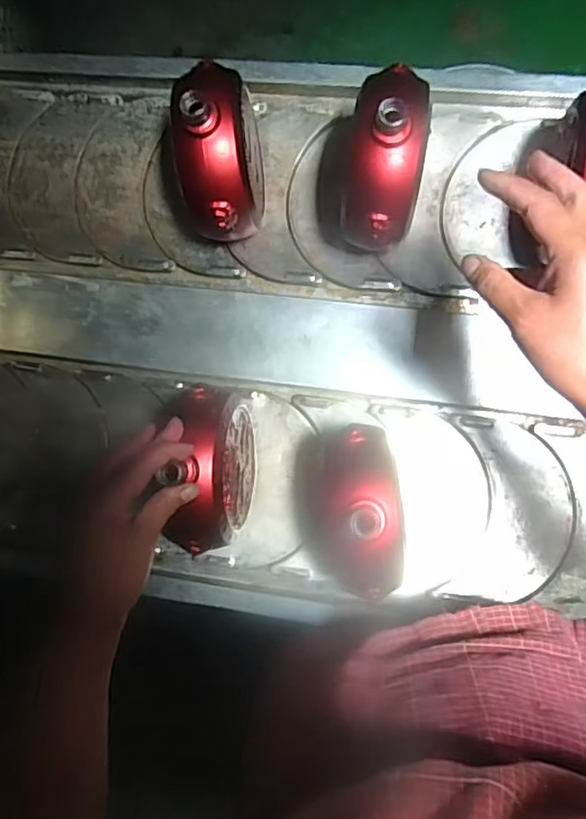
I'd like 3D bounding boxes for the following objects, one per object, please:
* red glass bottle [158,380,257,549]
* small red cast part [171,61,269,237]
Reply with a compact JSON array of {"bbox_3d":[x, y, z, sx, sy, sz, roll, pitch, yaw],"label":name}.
[{"bbox_3d":[-0.070,0.049,0.506,0.050,0.137,0.133,1,88,7],"label":"red glass bottle"},{"bbox_3d":[-0.058,-0.219,0.524,0.057,0.153,0.147,-6,82,8],"label":"small red cast part"}]

